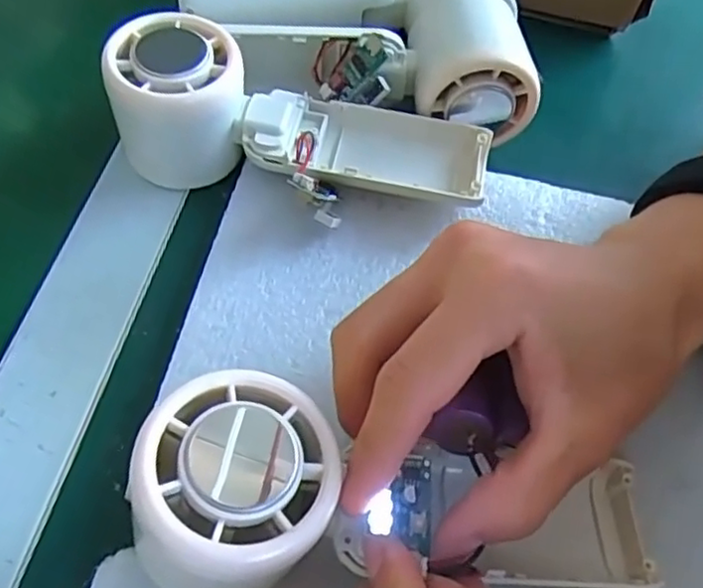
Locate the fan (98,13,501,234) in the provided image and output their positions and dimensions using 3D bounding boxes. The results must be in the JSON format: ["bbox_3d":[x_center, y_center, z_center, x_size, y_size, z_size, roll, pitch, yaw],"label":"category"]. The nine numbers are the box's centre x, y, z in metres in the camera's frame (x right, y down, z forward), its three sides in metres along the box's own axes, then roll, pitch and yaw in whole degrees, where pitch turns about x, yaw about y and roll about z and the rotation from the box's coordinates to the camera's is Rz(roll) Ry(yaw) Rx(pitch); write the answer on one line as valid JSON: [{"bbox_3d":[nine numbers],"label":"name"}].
[{"bbox_3d":[-0.021,-0.068,0.290,0.159,0.056,0.063,12,57,6],"label":"fan"}]

